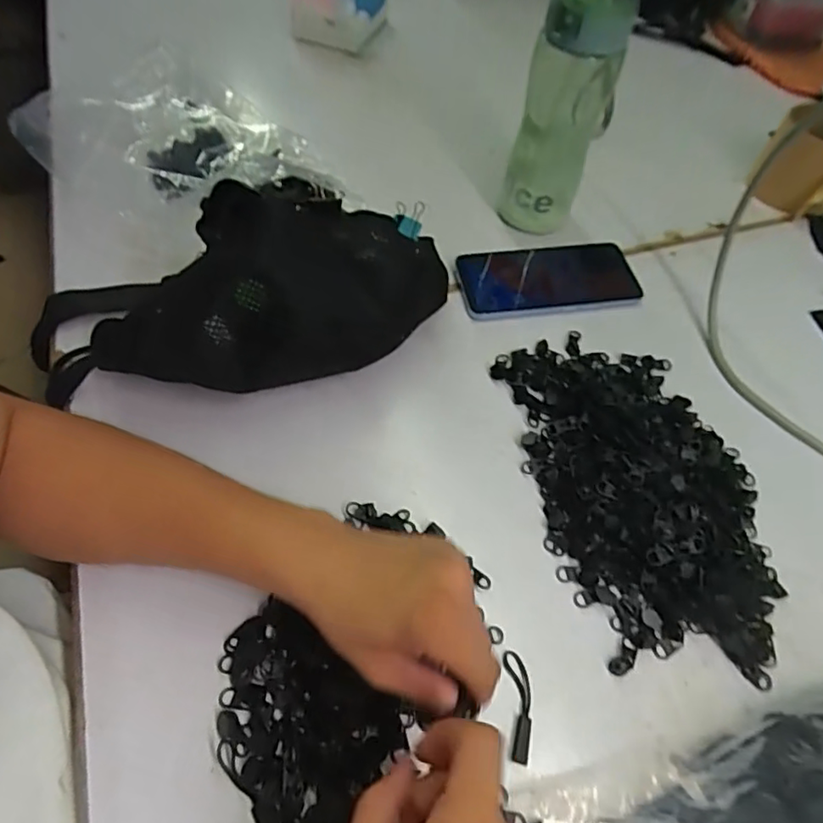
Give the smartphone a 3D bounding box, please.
[{"bbox_3d":[0.122,-0.118,0.503,0.157,0.012,0.069,-7,60,-9],"label":"smartphone"}]

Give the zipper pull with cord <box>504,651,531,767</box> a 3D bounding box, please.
[{"bbox_3d":[0.063,0.170,0.327,0.014,0.004,0.057,3,59,-3],"label":"zipper pull with cord"}]

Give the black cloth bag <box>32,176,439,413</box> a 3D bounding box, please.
[{"bbox_3d":[-0.128,-0.083,0.412,0.310,0.116,0.133,-6,60,-8],"label":"black cloth bag"}]

